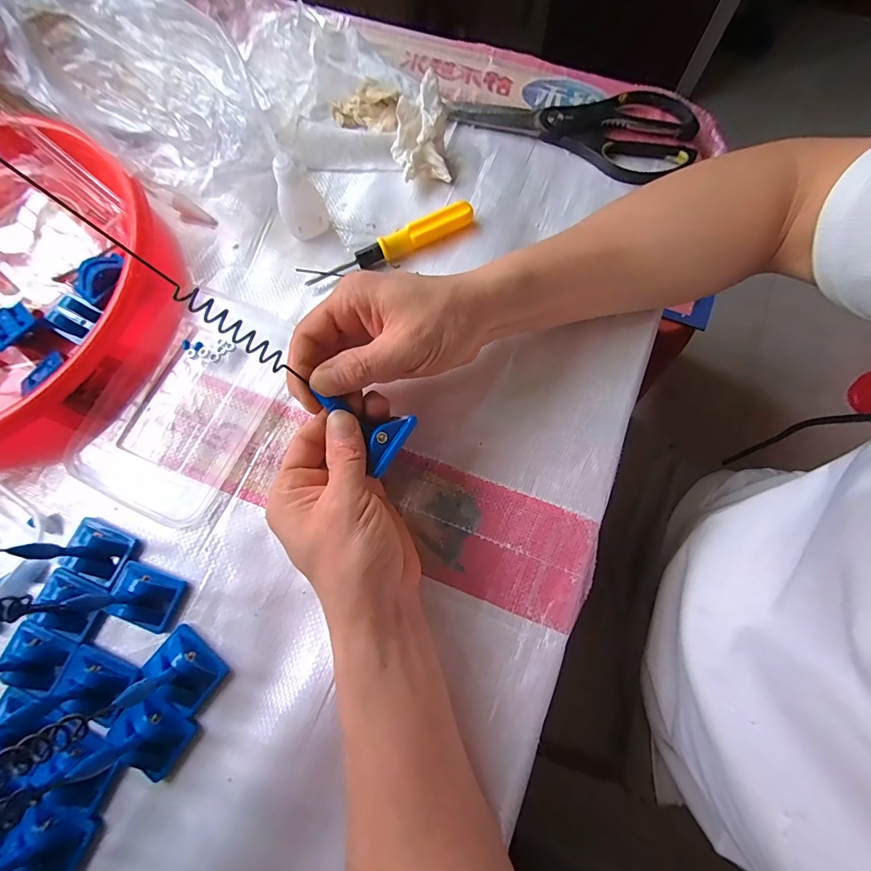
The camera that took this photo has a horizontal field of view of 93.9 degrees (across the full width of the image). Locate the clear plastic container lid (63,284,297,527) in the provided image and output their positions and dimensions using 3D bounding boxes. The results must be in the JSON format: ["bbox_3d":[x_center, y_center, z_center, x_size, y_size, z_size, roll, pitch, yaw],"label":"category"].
[{"bbox_3d":[-0.185,-0.029,0.304,0.115,0.011,0.169,25,77,8],"label":"clear plastic container lid"}]

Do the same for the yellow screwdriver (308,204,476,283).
[{"bbox_3d":[-0.035,-0.152,0.327,0.138,0.023,0.014,-23,75,-5],"label":"yellow screwdriver"}]

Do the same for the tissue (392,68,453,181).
[{"bbox_3d":[-0.013,-0.243,0.330,0.044,0.054,0.048,-11,74,-1],"label":"tissue"}]

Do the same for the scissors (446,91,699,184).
[{"bbox_3d":[0.120,-0.277,0.357,0.203,0.011,0.095,20,76,7],"label":"scissors"}]

